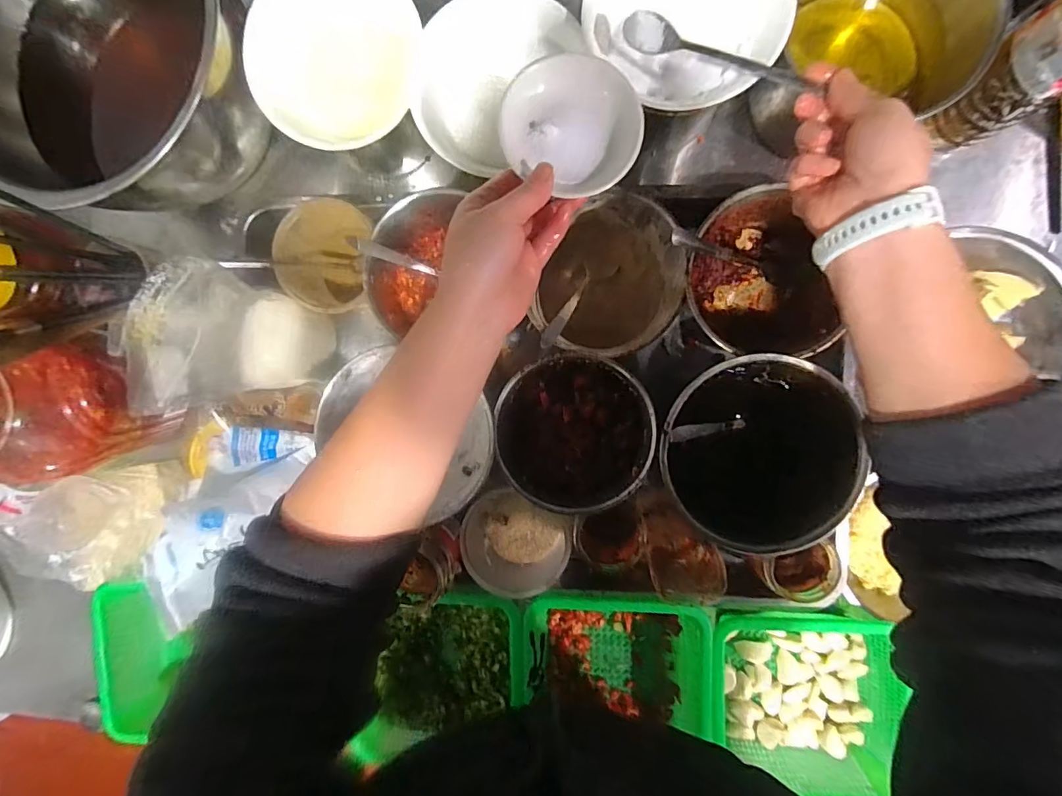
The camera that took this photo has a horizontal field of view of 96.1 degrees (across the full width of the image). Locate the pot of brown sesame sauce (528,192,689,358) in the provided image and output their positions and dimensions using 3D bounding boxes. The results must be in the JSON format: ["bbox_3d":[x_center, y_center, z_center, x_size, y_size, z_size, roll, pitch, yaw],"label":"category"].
[{"bbox_3d":[0.068,-0.102,0.440,0.119,0.110,0.129,0,93,4],"label":"pot of brown sesame sauce"}]

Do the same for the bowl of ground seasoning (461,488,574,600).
[{"bbox_3d":[-0.017,0.142,0.467,0.102,0.066,0.085,30,95,2],"label":"bowl of ground seasoning"}]

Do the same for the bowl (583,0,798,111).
[{"bbox_3d":[0.119,-0.295,0.368,0.149,0.050,0.129,43,95,1],"label":"bowl"}]

